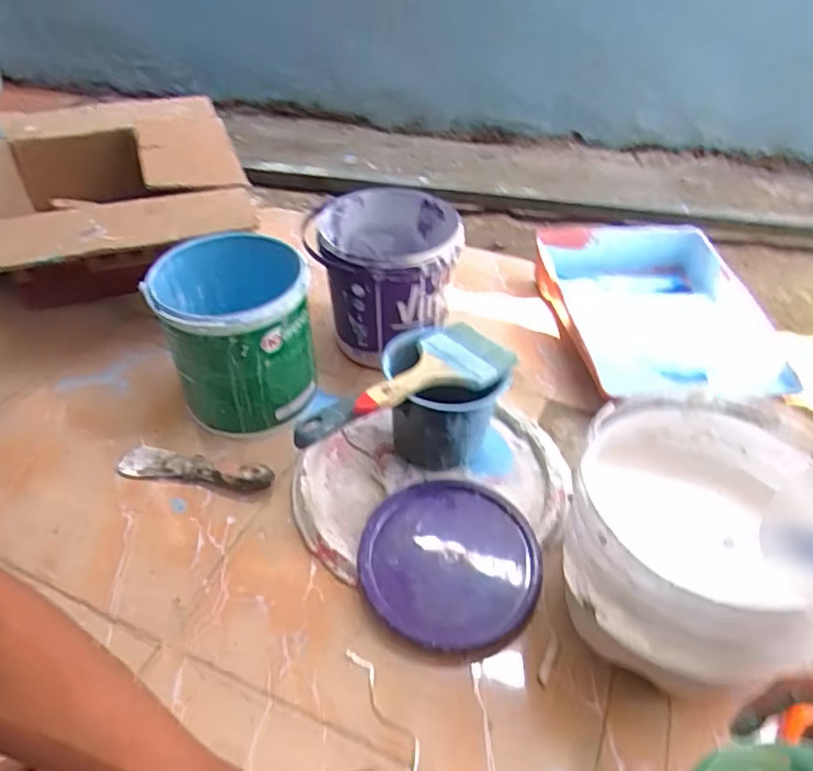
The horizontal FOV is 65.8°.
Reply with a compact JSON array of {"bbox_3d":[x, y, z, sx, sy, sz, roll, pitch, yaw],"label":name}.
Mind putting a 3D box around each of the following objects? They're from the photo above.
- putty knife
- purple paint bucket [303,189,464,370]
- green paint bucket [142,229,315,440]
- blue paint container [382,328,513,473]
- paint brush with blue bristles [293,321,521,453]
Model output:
[{"bbox_3d":[-0.249,0.099,0.737,0.188,0.031,0.041,11,44,11],"label":"putty knife"},{"bbox_3d":[-0.025,-0.150,0.876,0.184,0.180,0.196,0,43,0],"label":"purple paint bucket"},{"bbox_3d":[-0.209,-0.057,0.782,0.165,0.199,0.180,0,43,0],"label":"green paint bucket"},{"bbox_3d":[0.044,0.025,0.732,0.133,0.140,0.127,-2,43,-3],"label":"blue paint container"},{"bbox_3d":[-0.008,-0.010,0.663,0.246,0.028,0.088,-20,47,-20],"label":"paint brush with blue bristles"}]

